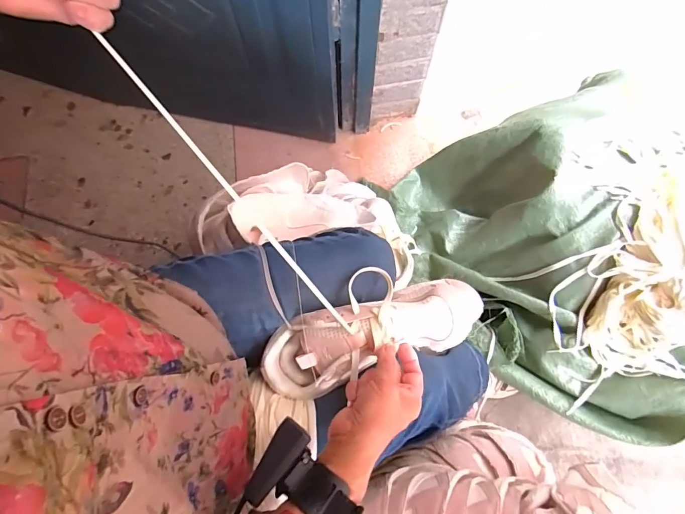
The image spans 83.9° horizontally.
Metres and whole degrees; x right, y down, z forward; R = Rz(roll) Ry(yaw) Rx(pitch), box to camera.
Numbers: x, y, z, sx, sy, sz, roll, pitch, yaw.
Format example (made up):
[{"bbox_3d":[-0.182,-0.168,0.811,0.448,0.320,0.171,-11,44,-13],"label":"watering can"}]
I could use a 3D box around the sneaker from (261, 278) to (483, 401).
[{"bbox_3d":[0.048,0.092,0.458,0.281,0.105,0.083,-17,75,-5],"label":"sneaker"}]

